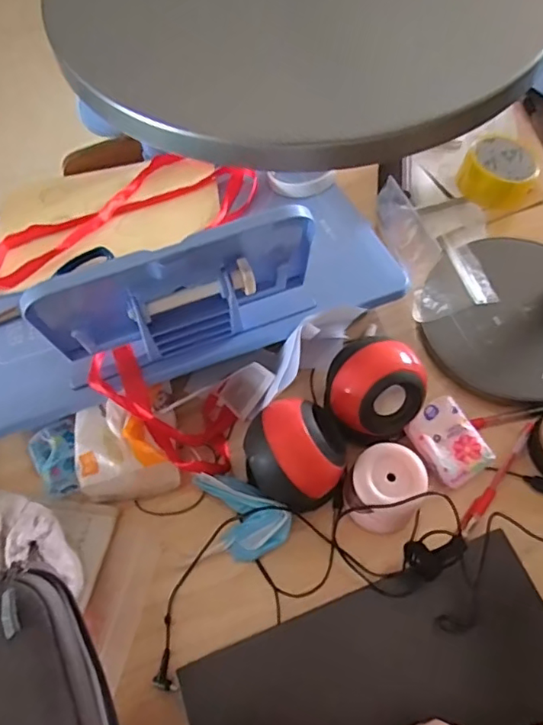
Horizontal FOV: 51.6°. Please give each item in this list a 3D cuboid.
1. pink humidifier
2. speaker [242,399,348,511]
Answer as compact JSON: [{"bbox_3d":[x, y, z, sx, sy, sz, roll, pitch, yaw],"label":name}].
[{"bbox_3d":[0.106,0.123,0.533,0.066,0.080,0.068,-1,63,2],"label":"pink humidifier"},{"bbox_3d":[0.023,0.094,0.545,0.089,0.090,0.086,-1,63,2],"label":"speaker"}]

